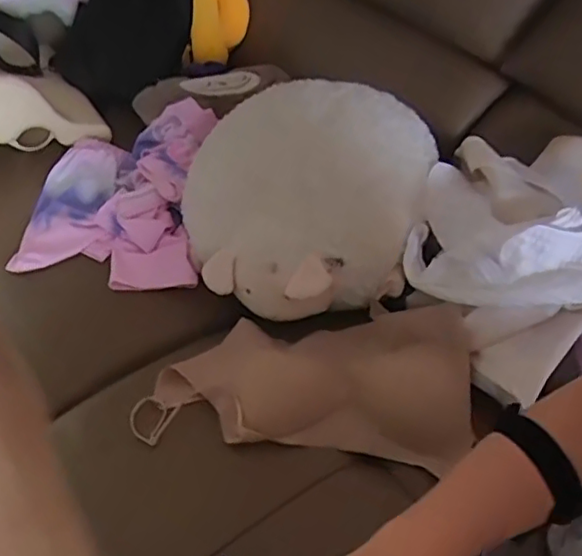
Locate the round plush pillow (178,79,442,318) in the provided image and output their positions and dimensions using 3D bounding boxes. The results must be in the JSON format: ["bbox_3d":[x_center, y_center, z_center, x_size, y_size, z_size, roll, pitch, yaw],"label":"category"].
[{"bbox_3d":[0.021,-0.108,0.795,0.300,0.184,0.242,-3,44,-7],"label":"round plush pillow"}]

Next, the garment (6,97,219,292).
[{"bbox_3d":[-0.253,-0.130,0.896,0.250,0.114,0.299,3,43,-1],"label":"garment"}]

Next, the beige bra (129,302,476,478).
[{"bbox_3d":[0.023,0.116,0.714,0.350,0.056,0.173,3,62,8],"label":"beige bra"}]

